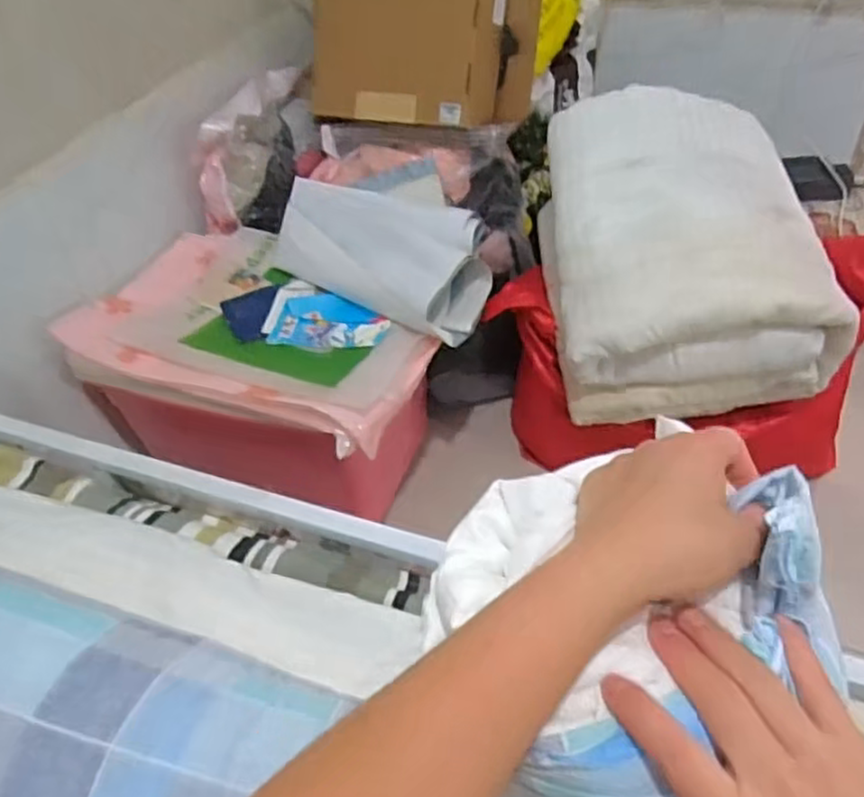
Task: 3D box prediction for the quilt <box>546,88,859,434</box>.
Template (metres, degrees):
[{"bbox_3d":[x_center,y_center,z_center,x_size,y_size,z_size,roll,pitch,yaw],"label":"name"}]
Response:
[{"bbox_3d":[0.385,-0.235,1.116,0.397,0.341,0.443,-1,53,5],"label":"quilt"}]

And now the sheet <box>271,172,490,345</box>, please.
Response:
[{"bbox_3d":[-0.072,-0.250,1.187,0.423,0.130,0.190,30,54,32],"label":"sheet"}]

